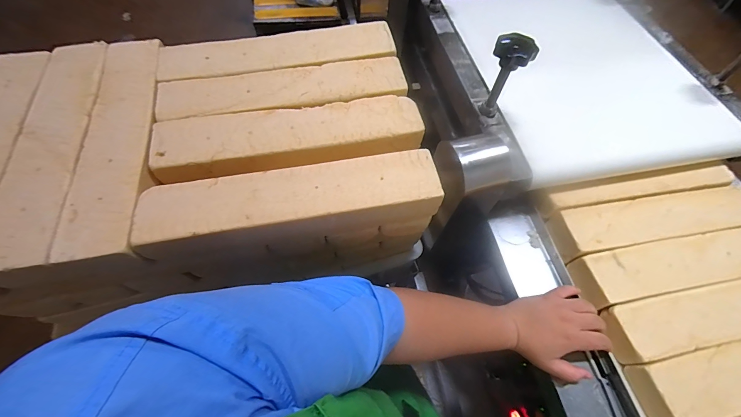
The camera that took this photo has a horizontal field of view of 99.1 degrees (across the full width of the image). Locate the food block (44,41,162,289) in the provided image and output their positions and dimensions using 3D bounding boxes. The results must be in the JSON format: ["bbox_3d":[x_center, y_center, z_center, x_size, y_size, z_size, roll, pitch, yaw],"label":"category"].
[{"bbox_3d":[-0.330,-0.085,0.424,0.094,0.052,0.371,-8,62,-7],"label":"food block"}]

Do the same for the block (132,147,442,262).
[{"bbox_3d":[-0.089,-0.001,0.403,0.351,0.069,0.089,-11,62,-8],"label":"block"}]

